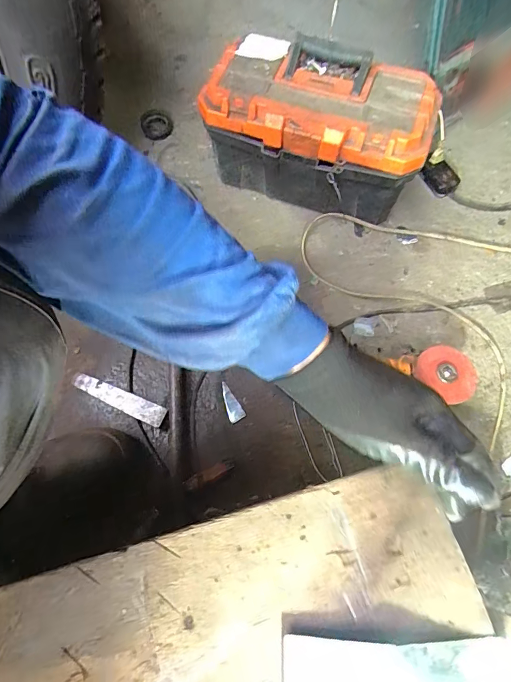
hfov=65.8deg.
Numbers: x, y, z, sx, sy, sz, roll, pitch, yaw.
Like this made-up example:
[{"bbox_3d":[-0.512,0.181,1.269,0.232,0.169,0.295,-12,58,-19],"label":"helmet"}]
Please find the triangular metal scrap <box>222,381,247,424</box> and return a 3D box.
[{"bbox_3d":[-0.039,0.099,0.649,0.027,0.010,0.066,-21,69,-8],"label":"triangular metal scrap"}]

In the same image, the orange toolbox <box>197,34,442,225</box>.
[{"bbox_3d":[0.104,-0.364,0.720,0.369,0.207,0.192,17,69,7],"label":"orange toolbox"}]

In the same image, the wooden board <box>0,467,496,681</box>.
[{"bbox_3d":[-0.072,0.230,0.292,0.474,0.012,0.150,-17,68,-7],"label":"wooden board"}]

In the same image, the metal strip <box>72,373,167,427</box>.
[{"bbox_3d":[-0.224,0.095,0.644,0.164,0.007,0.034,21,82,9],"label":"metal strip"}]

